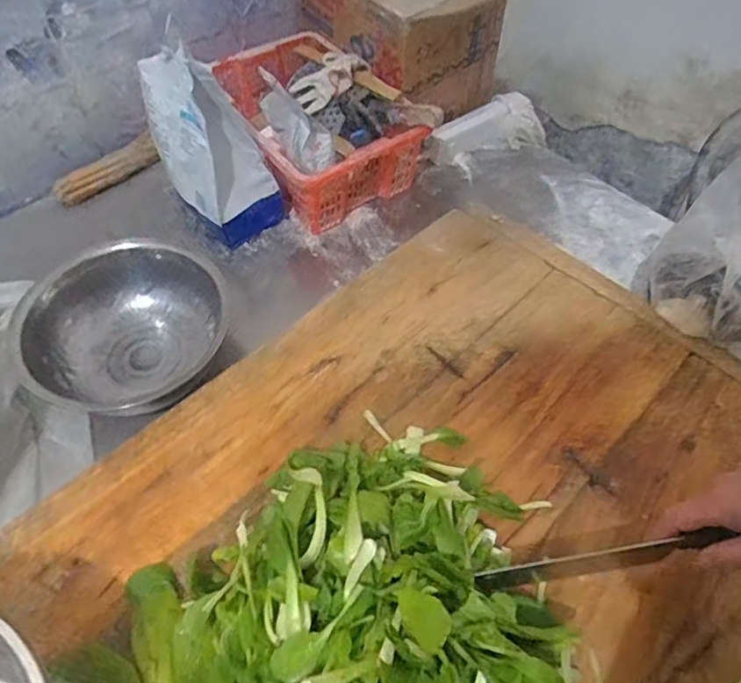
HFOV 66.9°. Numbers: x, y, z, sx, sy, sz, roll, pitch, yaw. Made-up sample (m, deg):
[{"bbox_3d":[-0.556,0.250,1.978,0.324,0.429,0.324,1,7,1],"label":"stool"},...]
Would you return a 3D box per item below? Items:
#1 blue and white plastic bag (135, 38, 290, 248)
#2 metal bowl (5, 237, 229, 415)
[{"bbox_3d":[-0.242,-0.296,0.844,0.118,0.238,0.173,-36,62,-23],"label":"blue and white plastic bag"},{"bbox_3d":[-0.308,-0.013,0.724,0.250,0.100,0.213,-10,55,-6],"label":"metal bowl"}]

